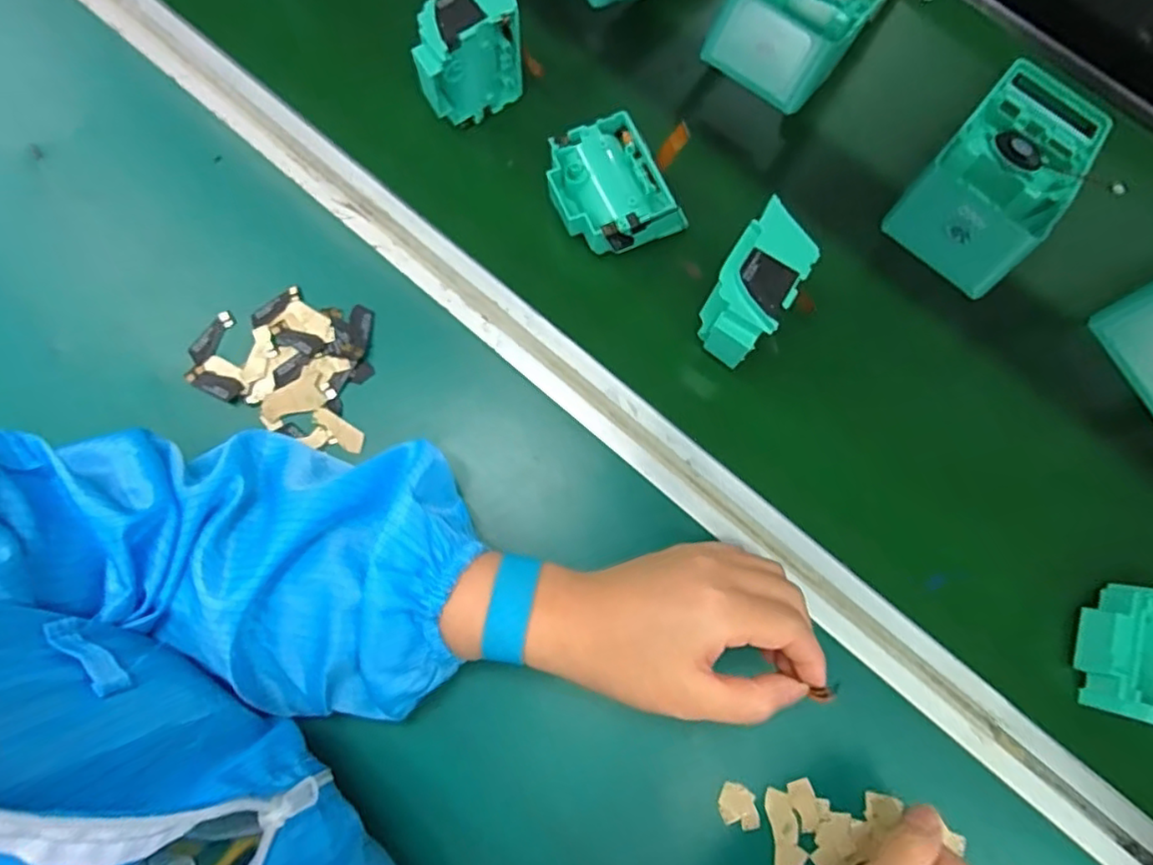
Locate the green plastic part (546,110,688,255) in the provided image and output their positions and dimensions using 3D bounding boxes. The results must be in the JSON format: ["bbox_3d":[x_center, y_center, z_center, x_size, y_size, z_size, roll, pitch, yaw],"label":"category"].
[{"bbox_3d":[0.023,-0.154,0.416,0.076,0.044,0.075,-27,80,-6],"label":"green plastic part"}]

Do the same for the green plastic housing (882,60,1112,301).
[{"bbox_3d":[0.287,-0.176,0.420,0.081,0.046,0.191,41,78,8],"label":"green plastic housing"}]

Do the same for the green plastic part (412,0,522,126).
[{"bbox_3d":[-0.068,-0.242,0.413,0.076,0.074,0.037,-38,82,-8],"label":"green plastic part"}]

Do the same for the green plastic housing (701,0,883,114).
[{"bbox_3d":[0.168,-0.308,0.447,0.087,0.058,0.188,34,80,5],"label":"green plastic housing"}]

